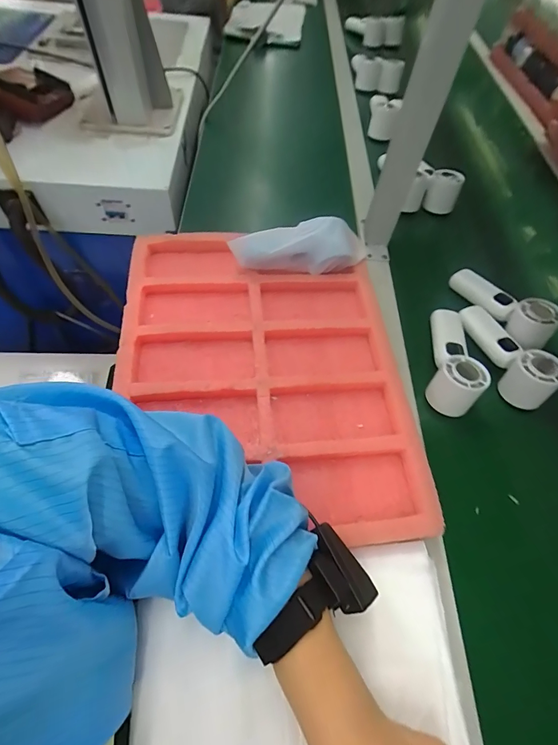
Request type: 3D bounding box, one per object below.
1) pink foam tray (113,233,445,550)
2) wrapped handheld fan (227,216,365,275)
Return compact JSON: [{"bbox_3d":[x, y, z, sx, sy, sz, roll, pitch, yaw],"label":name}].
[{"bbox_3d":[-0.021,-0.013,0.445,0.345,0.029,0.414,-1,61,-5],"label":"pink foam tray"},{"bbox_3d":[0.030,-0.171,0.505,0.193,0.055,0.050,-6,61,-8],"label":"wrapped handheld fan"}]

